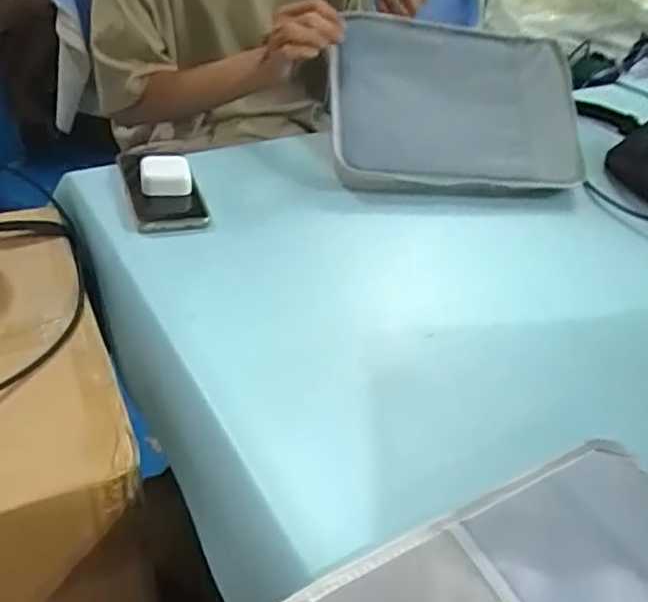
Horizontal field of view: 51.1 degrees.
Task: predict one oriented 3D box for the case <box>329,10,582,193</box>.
[{"bbox_3d":[0.164,-0.237,0.845,0.303,0.212,0.045,0,-2,-5],"label":"case"}]

